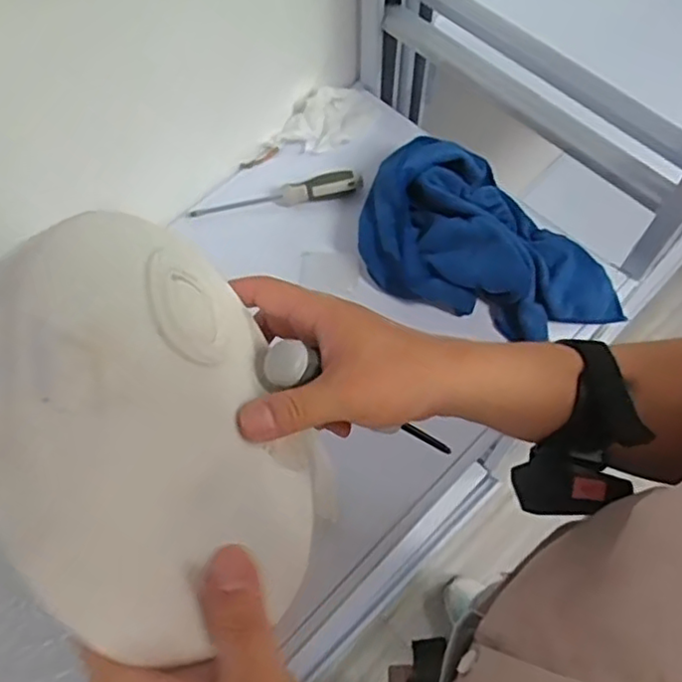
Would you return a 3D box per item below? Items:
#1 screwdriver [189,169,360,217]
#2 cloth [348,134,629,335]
[{"bbox_3d":[-0.071,-0.163,0.728,0.186,0.026,0.030,-10,65,-4],"label":"screwdriver"},{"bbox_3d":[0.136,-0.090,0.666,0.164,0.072,0.258,-37,70,-15],"label":"cloth"}]

